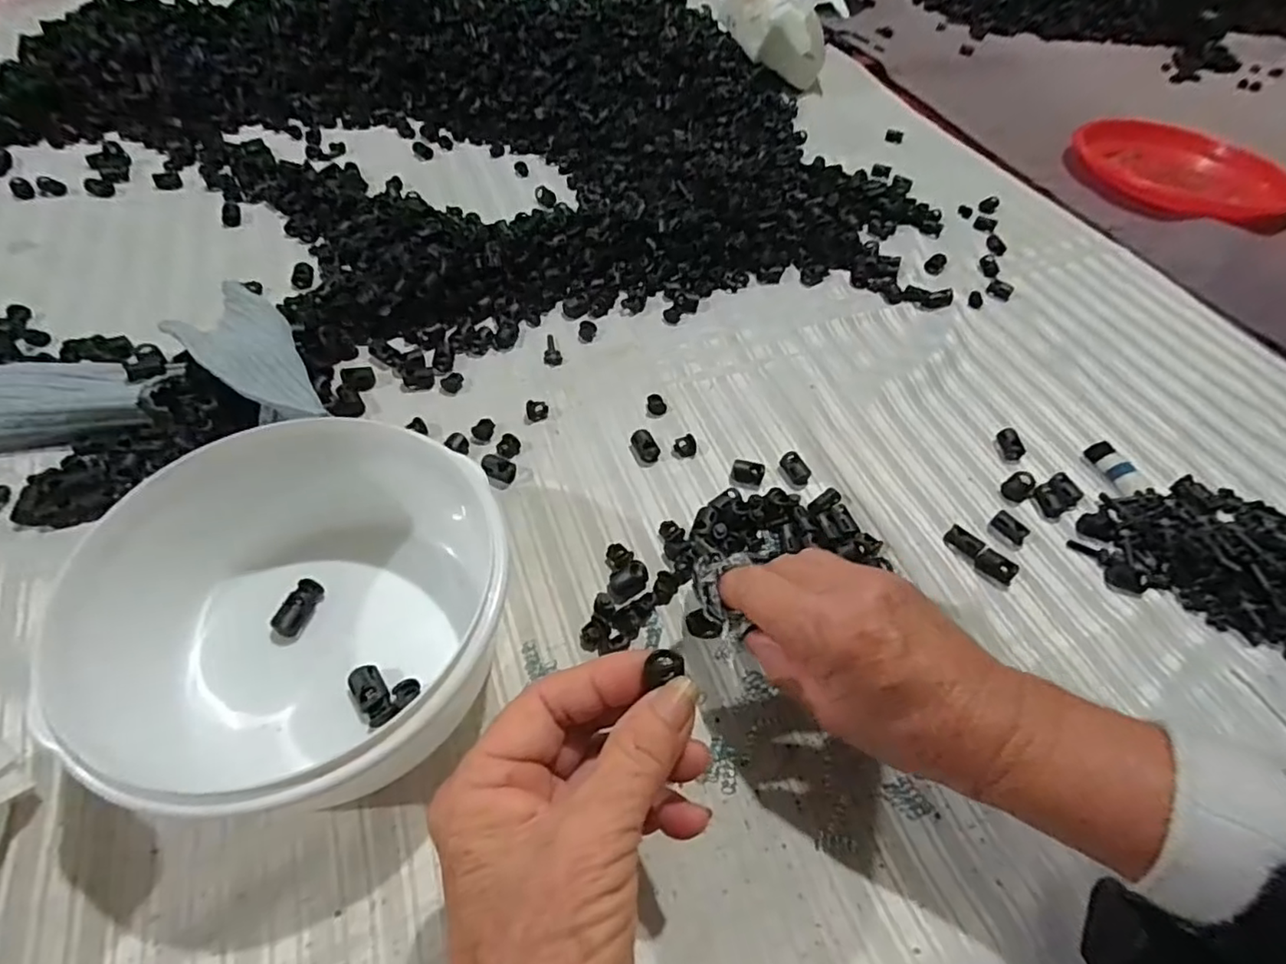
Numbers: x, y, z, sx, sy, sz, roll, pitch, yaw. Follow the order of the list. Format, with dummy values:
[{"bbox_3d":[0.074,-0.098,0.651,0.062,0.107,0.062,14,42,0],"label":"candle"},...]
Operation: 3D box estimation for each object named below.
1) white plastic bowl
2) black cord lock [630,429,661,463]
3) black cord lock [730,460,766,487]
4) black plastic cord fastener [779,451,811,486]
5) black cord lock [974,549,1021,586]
[{"bbox_3d":[-0.136,0.058,0.258,0.150,0.081,0.143,2,53,-2],"label":"white plastic bowl"},{"bbox_3d":[0.002,-0.023,0.379,0.015,0.008,0.020,-13,55,-13],"label":"black cord lock"},{"bbox_3d":[0.065,-0.006,0.373,0.020,0.009,0.014,6,53,1],"label":"black cord lock"},{"bbox_3d":[0.095,-0.009,0.378,0.013,0.008,0.020,-24,58,-20],"label":"black plastic cord fastener"},{"bbox_3d":[0.197,0.047,0.338,0.021,0.009,0.012,36,59,21],"label":"black cord lock"}]

